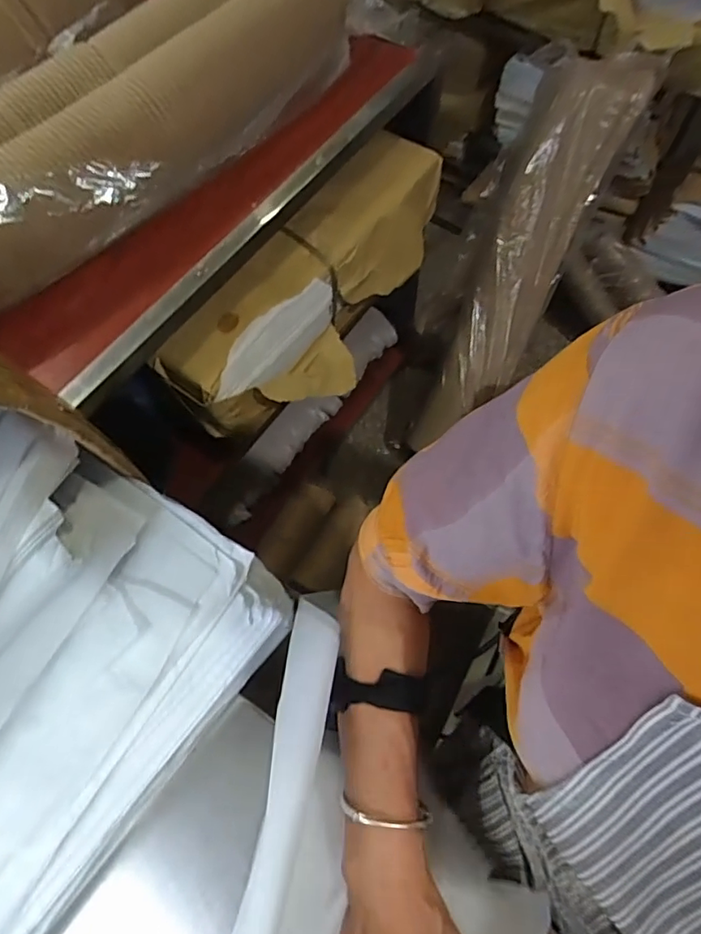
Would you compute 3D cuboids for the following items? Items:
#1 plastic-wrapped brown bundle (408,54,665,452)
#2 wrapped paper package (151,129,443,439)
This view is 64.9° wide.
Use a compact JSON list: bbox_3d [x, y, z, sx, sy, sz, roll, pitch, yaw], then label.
[{"bbox_3d":[0.336,-0.422,1.164,0.220,0.784,0.160,27,23,13],"label":"plastic-wrapped brown bundle"},{"bbox_3d":[-0.047,-0.263,0.787,0.181,0.178,0.505,25,67,12],"label":"wrapped paper package"}]

